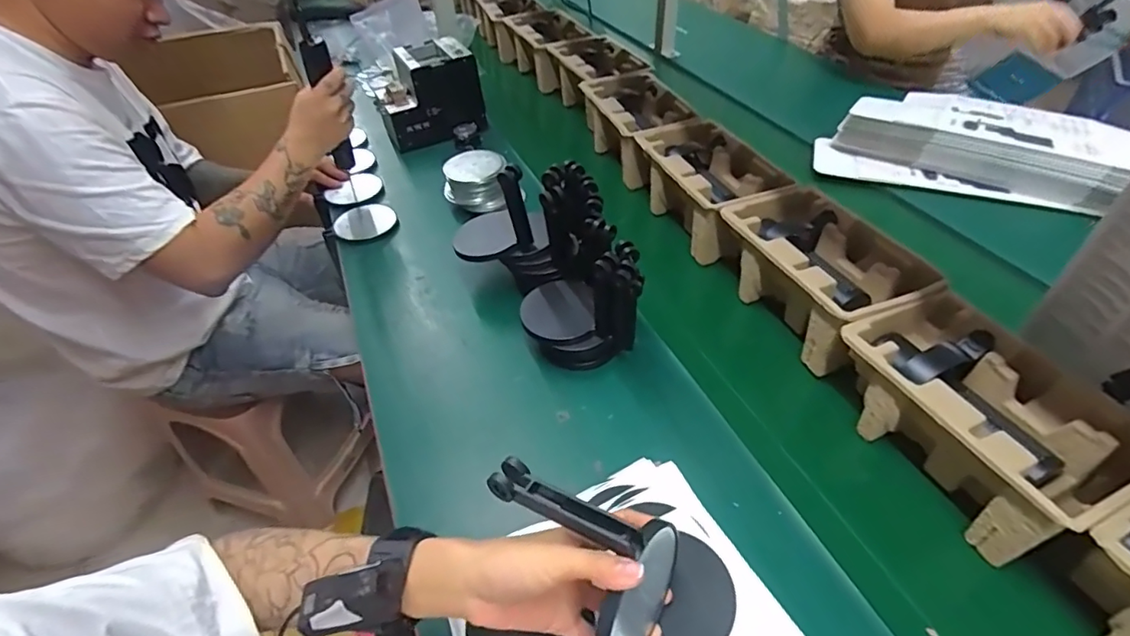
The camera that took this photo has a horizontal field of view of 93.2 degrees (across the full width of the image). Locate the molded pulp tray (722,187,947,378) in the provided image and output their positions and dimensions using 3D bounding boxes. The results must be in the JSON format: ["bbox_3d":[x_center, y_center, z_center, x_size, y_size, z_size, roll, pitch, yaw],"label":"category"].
[{"bbox_3d":[0.306,-0.055,0.655,0.143,0.103,0.231,-15,47,-13],"label":"molded pulp tray"}]

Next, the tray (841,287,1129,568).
[{"bbox_3d":[0.380,0.101,0.511,0.139,0.123,0.221,-19,48,-16],"label":"tray"}]

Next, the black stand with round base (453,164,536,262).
[{"bbox_3d":[-0.098,-0.141,0.678,0.095,0.130,0.089,-10,46,-9],"label":"black stand with round base"}]

